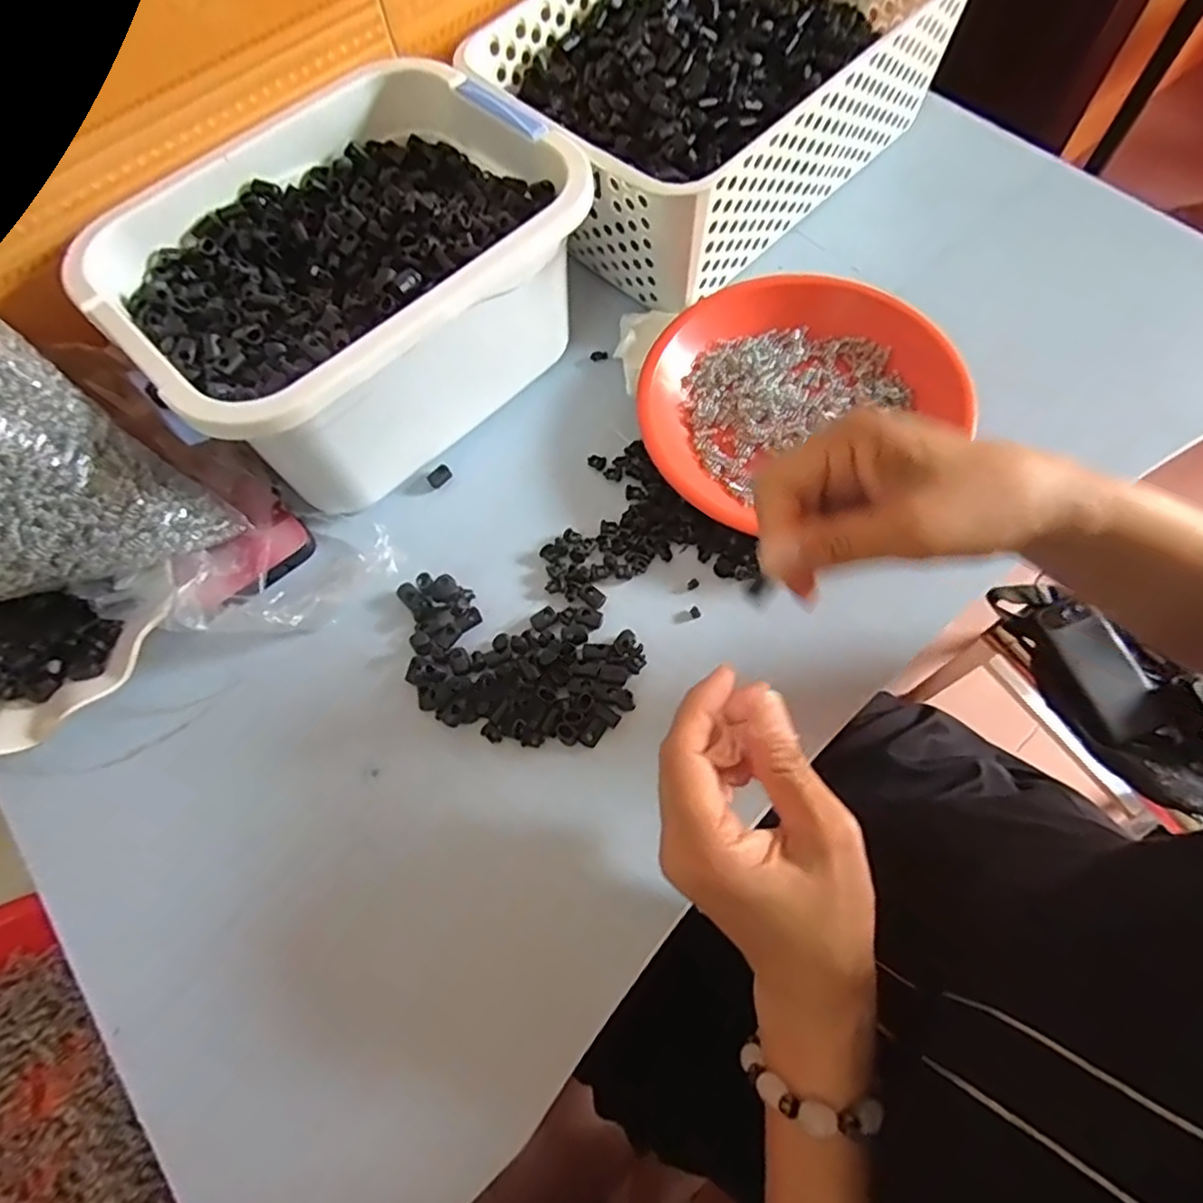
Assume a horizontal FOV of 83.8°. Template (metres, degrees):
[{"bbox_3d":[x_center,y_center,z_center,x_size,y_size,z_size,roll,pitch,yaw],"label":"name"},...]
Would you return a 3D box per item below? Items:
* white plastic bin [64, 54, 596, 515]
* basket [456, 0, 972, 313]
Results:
[{"bbox_3d":[-0.144,-0.184,0.412,0.185,0.120,0.252,40,73,17],"label":"white plastic bin"},{"bbox_3d":[0.082,-0.361,0.469,0.308,0.105,0.204,-41,71,-12],"label":"basket"}]

